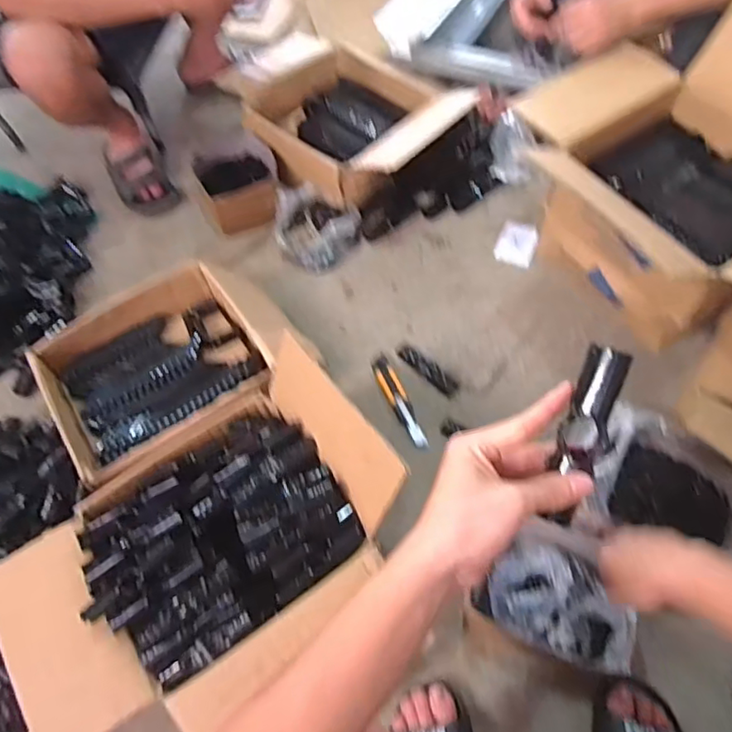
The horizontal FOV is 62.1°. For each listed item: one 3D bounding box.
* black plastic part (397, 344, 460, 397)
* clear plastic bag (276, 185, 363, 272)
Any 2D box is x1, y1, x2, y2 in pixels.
[{"bbox_3d":[0.109,0.006,1.074,0.035,0.013,0.133,-40,64,-19],"label":"black plastic part"},{"bbox_3d":[-0.105,-0.283,1.241,0.164,0.066,0.179,-31,61,-14],"label":"clear plastic bag"}]

